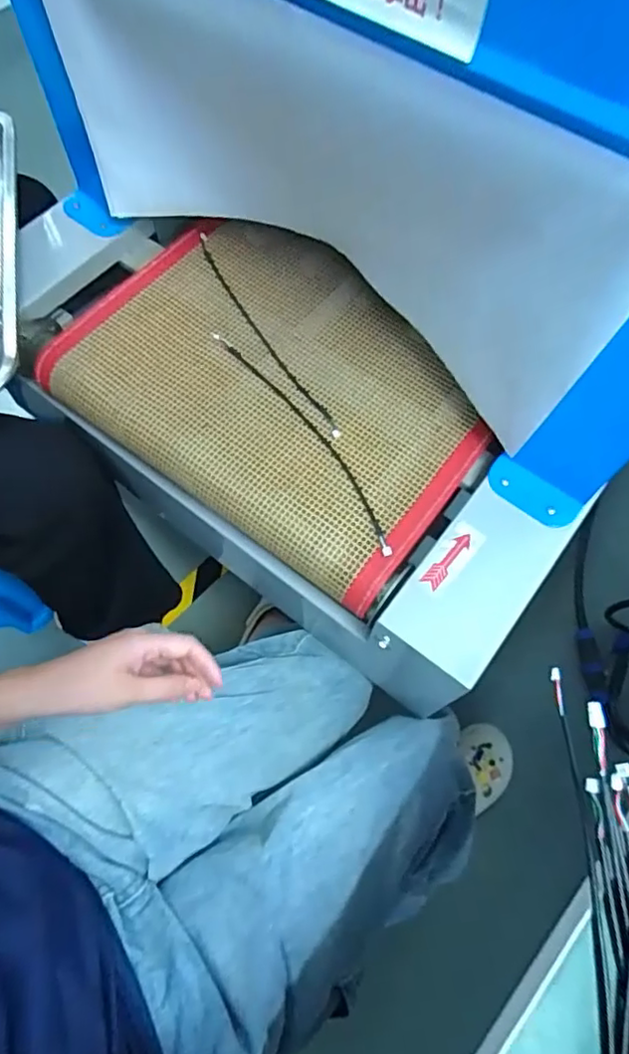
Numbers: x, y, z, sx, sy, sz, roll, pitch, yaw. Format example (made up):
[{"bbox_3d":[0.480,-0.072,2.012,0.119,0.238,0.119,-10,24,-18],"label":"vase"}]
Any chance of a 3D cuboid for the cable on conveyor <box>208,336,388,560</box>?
[{"bbox_3d":[-0.007,-0.086,0.535,0.029,0.009,0.274,-29,71,-22],"label":"cable on conveyor"}]

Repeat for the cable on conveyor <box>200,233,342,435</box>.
[{"bbox_3d":[-0.051,-0.193,0.590,0.013,0.014,0.285,-29,71,-9],"label":"cable on conveyor"}]

